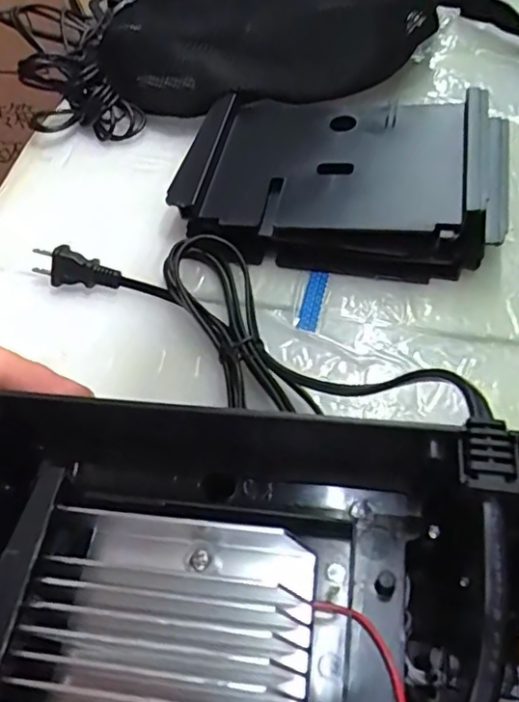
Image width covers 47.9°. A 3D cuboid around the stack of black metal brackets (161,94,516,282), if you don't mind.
[{"bbox_3d":[0.052,-0.115,0.394,0.209,0.046,0.142,10,57,11],"label":"stack of black metal brackets"}]

